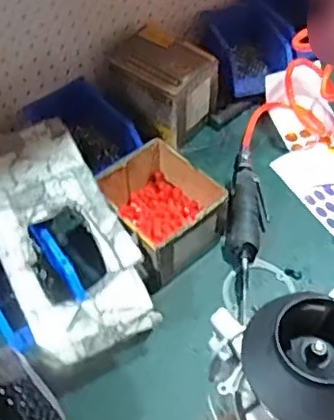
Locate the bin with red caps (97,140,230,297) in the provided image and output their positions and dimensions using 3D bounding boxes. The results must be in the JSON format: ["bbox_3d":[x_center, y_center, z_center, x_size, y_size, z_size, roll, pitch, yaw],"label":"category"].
[{"bbox_3d":[-0.014,0.003,0.855,0.143,0.092,0.158,-38,59,-24],"label":"bin with red caps"}]

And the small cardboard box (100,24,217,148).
[{"bbox_3d":[-0.007,-0.210,0.991,0.159,0.123,0.116,33,60,25],"label":"small cardboard box"}]

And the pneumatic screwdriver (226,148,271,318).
[{"bbox_3d":[0.116,0.021,0.883,0.055,0.040,0.284,7,52,8],"label":"pneumatic screwdriver"}]

